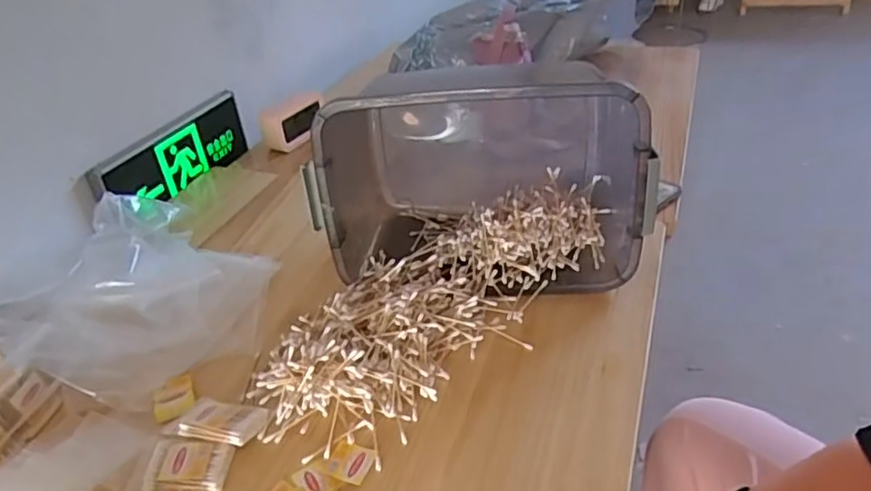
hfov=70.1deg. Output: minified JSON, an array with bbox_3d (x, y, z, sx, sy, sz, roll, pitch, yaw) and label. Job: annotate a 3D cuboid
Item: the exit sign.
[{"bbox_3d":[-0.439,-0.143,1.054,0.031,0.119,0.344,3,34,23],"label":"exit sign"}]

